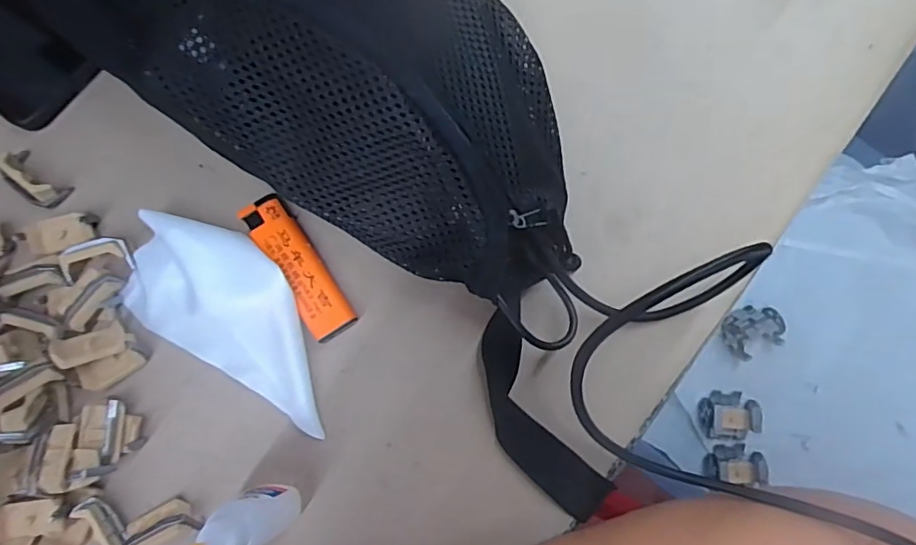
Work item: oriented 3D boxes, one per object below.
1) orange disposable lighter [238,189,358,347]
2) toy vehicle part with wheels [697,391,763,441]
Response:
[{"bbox_3d":[-0.083,-0.003,0.296,0.023,0.016,0.081,-33,83,-3],"label":"orange disposable lighter"},{"bbox_3d":[0.258,0.138,0.536,0.049,0.030,0.045,3,83,1],"label":"toy vehicle part with wheels"}]

